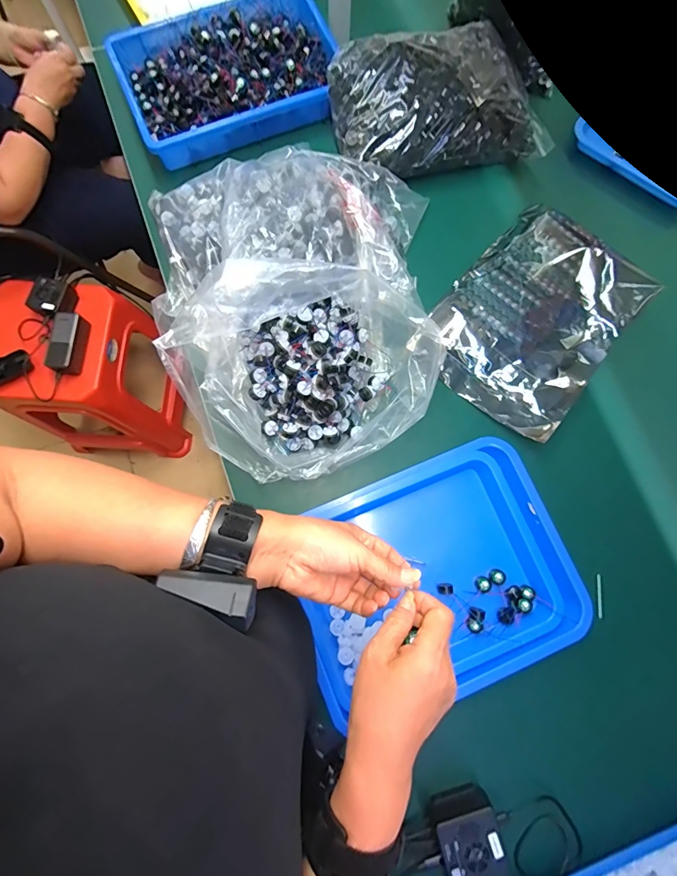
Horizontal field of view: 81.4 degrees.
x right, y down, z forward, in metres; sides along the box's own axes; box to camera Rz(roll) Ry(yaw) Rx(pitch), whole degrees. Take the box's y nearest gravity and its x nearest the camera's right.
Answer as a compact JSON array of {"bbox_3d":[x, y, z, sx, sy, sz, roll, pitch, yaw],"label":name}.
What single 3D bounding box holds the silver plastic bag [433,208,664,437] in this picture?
[{"bbox_3d":[0.308,-0.192,0.620,0.248,0.053,0.332,40,81,6],"label":"silver plastic bag"}]

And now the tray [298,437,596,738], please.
[{"bbox_3d":[0.130,0.193,0.560,0.376,0.050,0.296,-23,81,-5],"label":"tray"}]

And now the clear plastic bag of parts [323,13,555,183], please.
[{"bbox_3d":[0.167,-0.563,0.656,0.347,0.093,0.207,-11,80,-3],"label":"clear plastic bag of parts"}]

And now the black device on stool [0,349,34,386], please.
[{"bbox_3d":[-0.749,-0.155,0.886,0.115,0.022,0.063,-30,81,-6],"label":"black device on stool"}]

